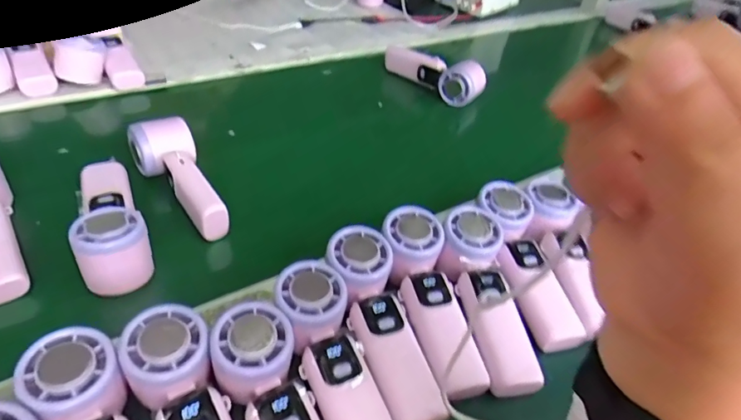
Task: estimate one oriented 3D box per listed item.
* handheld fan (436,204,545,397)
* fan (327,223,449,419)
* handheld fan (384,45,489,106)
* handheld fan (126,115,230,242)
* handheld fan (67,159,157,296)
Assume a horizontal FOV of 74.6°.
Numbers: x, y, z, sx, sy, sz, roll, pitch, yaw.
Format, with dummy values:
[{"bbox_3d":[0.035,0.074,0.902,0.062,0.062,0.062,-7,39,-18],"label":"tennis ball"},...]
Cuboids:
[{"bbox_3d":[0.100,0.073,0.424,0.051,0.035,0.171,-3,55,-11],"label":"handheld fan"},{"bbox_3d":[0.010,0.085,0.379,0.048,0.033,0.165,-11,57,-19],"label":"fan"},{"bbox_3d":[0.094,-0.218,0.768,0.188,0.057,0.048,35,48,30],"label":"handheld fan"},{"bbox_3d":[-0.196,-0.035,0.495,0.060,0.049,0.151,-20,46,-27],"label":"handheld fan"},{"bbox_3d":[-0.243,0.001,0.444,0.054,0.044,0.169,-18,45,-25],"label":"handheld fan"}]

